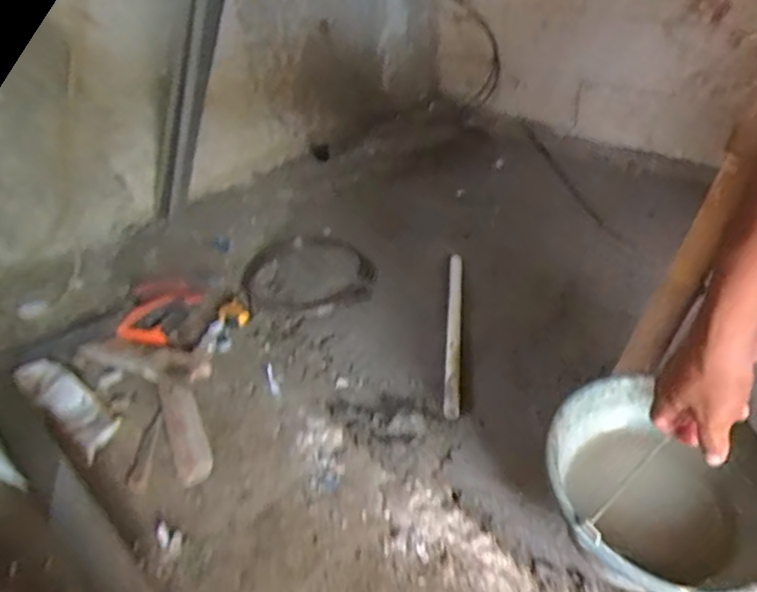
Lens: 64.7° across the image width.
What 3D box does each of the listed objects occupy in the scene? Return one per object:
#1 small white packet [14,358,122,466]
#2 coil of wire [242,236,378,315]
[{"bbox_3d":[-0.581,0.194,1.117,0.265,0.045,0.088,35,50,19],"label":"small white packet"},{"bbox_3d":[-0.171,-0.074,1.466,0.313,0.026,0.337,-7,36,-3],"label":"coil of wire"}]

